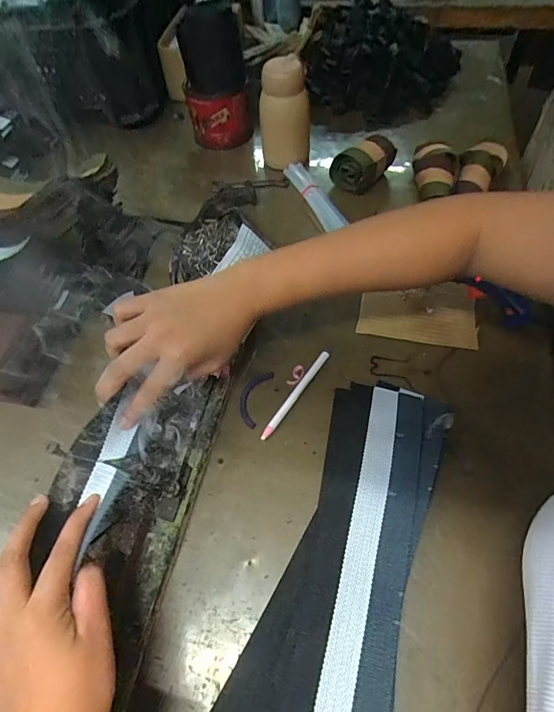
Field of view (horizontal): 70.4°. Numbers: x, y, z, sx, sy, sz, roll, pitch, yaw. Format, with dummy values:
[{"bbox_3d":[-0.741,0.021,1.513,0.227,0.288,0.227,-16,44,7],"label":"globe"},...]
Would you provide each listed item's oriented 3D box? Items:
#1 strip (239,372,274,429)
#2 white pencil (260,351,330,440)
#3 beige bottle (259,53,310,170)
[{"bbox_3d":[-0.026,0.045,0.429,0.027,0.004,0.067,14,60,13],"label":"strip"},{"bbox_3d":[0.021,0.041,0.425,0.009,0.010,0.120,30,65,21],"label":"white pencil"},{"bbox_3d":[0.012,-0.362,0.587,0.075,0.127,0.072,-5,58,1],"label":"beige bottle"}]

